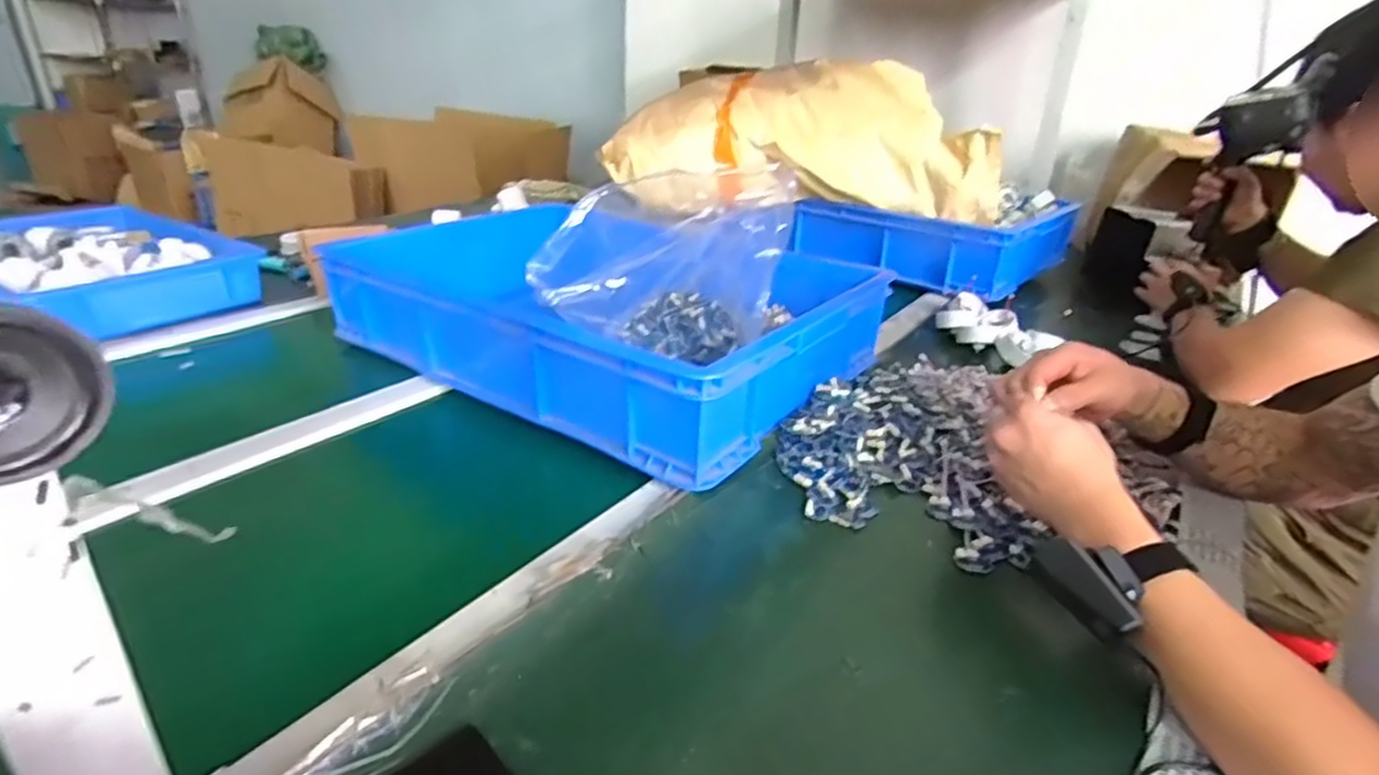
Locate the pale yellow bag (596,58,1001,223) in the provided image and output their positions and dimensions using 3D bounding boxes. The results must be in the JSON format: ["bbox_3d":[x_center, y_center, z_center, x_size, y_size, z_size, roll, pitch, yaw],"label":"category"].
[{"bbox_3d":[0.204,-0.452,1.243,0.676,0.208,0.232,5,25,3],"label":"pale yellow bag"}]

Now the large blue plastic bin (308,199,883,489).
[{"bbox_3d":[-0.102,-0.100,0.850,0.557,0.123,0.396,22,30,31],"label":"large blue plastic bin"}]

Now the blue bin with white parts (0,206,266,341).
[{"bbox_3d":[-0.828,-0.176,0.969,0.416,0.089,0.292,17,29,27],"label":"blue bin with white parts"}]

